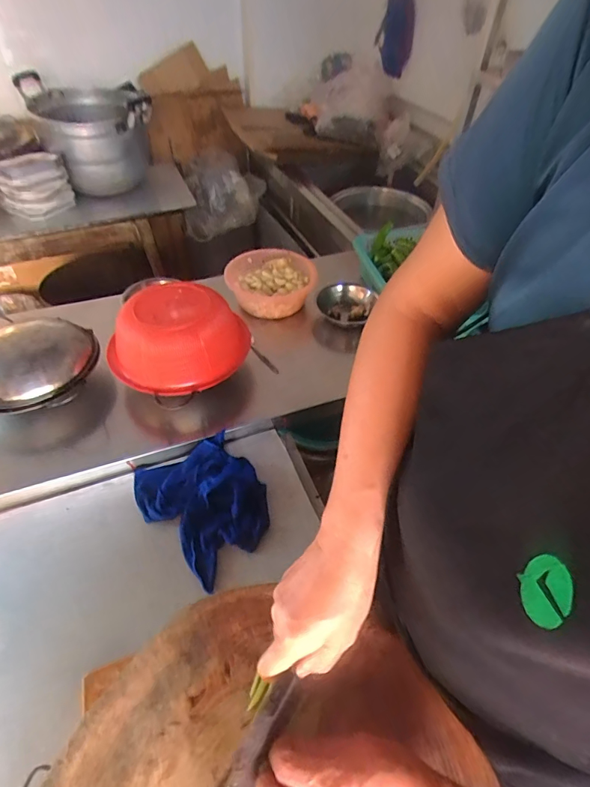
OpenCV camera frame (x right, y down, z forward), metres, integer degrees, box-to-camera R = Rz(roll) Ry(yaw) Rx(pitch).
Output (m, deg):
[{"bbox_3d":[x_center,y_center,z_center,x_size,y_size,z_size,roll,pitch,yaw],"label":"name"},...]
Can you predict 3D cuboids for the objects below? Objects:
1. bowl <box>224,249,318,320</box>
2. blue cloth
[{"bbox_3d":[-0.057,-0.252,0.982,0.205,0.081,0.159,11,48,8],"label":"bowl"},{"bbox_3d":[-0.141,0.158,0.671,0.171,0.041,0.215,-33,56,-28],"label":"blue cloth"}]

